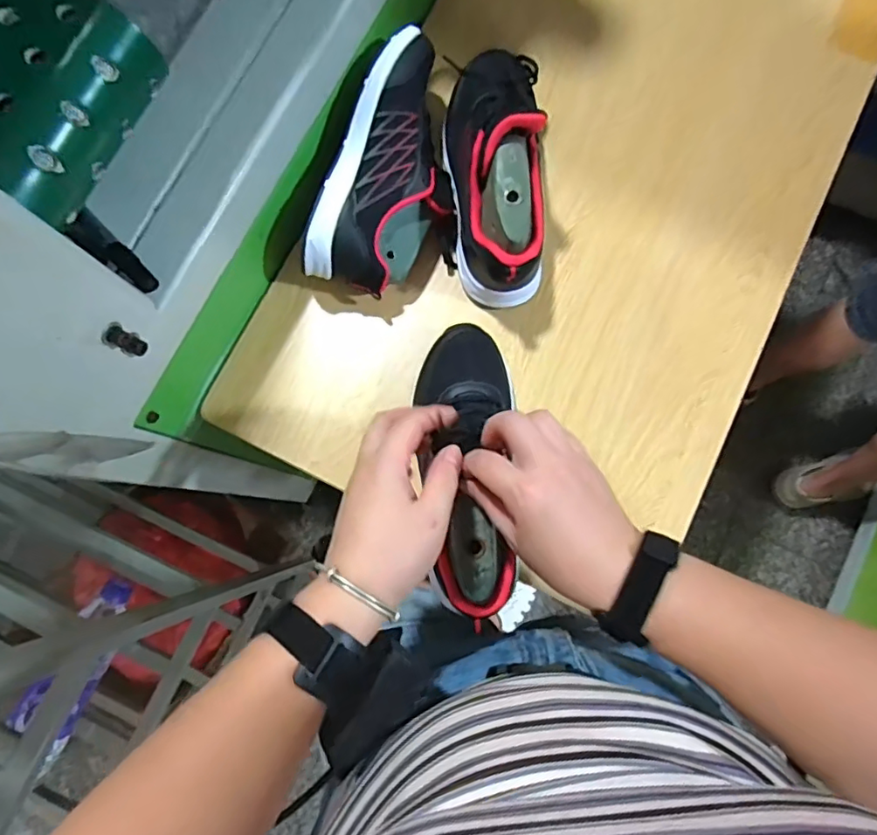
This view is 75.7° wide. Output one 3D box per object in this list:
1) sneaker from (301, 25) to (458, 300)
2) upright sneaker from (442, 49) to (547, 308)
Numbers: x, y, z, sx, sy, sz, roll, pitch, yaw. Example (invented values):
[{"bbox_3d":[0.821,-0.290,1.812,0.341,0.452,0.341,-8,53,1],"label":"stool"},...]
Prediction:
[{"bbox_3d":[-0.028,-0.230,0.544,0.117,0.097,0.239,20,79,3],"label":"sneaker"},{"bbox_3d":[0.057,-0.236,0.532,0.088,0.109,0.237,-4,79,-2],"label":"upright sneaker"}]

